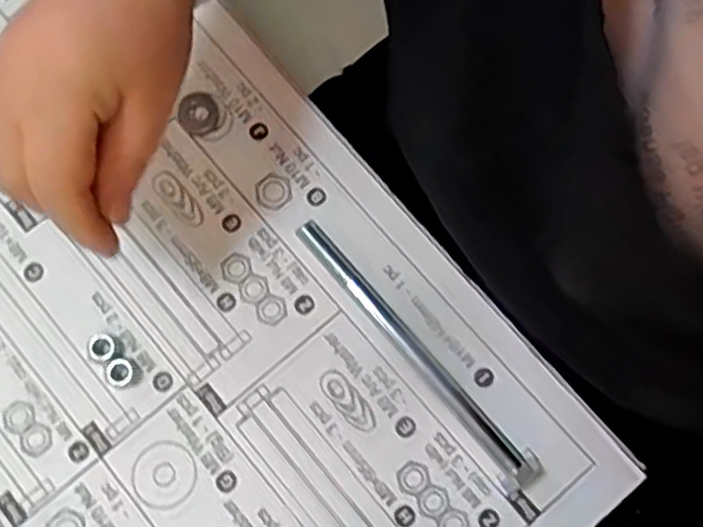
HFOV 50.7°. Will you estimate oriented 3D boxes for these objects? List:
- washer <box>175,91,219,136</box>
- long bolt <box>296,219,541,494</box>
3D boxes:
[{"bbox_3d":[-0.074,-0.073,0.362,0.019,0.004,0.020,0,88,-10],"label":"washer"},{"bbox_3d":[0.029,0.037,0.335,0.017,0.012,0.150,-38,81,-7],"label":"long bolt"}]

